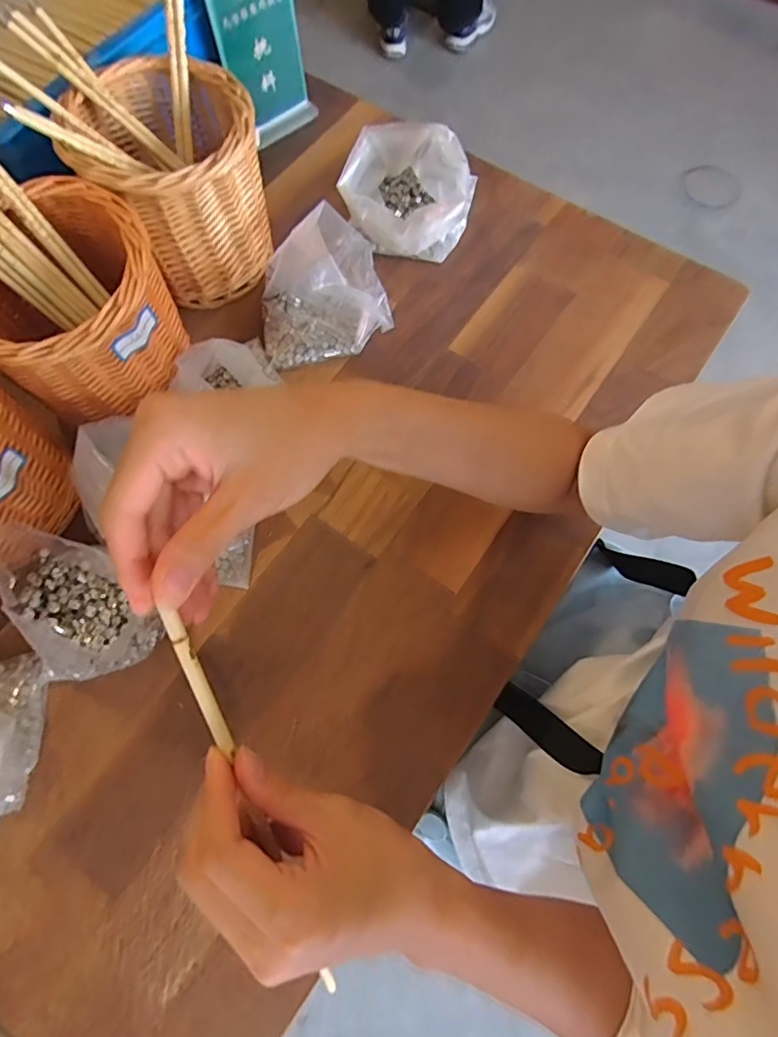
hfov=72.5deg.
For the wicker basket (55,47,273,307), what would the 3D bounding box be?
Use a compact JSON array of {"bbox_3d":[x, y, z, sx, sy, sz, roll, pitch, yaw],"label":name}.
[{"bbox_3d":[-0.205,-0.325,0.523,0.162,0.143,0.165,-35,74,-12],"label":"wicker basket"}]

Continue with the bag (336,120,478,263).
[{"bbox_3d":[0.019,-0.343,0.566,0.126,0.096,0.128,14,71,5],"label":"bag"}]

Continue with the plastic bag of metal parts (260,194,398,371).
[{"bbox_3d":[-0.069,-0.234,0.531,0.130,0.084,0.120,-13,71,-5],"label":"plastic bag of metal parts"}]

